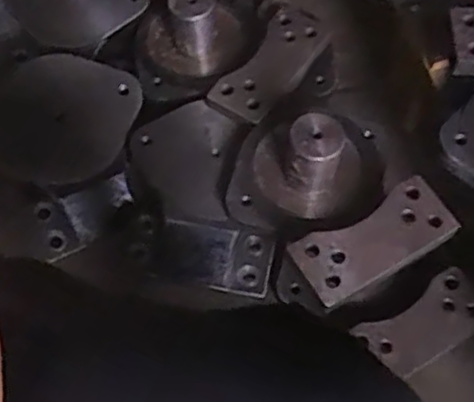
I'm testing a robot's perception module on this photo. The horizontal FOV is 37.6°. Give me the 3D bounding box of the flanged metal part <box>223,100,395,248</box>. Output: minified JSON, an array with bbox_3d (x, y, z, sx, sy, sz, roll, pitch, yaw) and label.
[{"bbox_3d":[0.067,-0.038,0.647,0.137,0.082,0.132,1,64,-2],"label":"flanged metal part"}]

